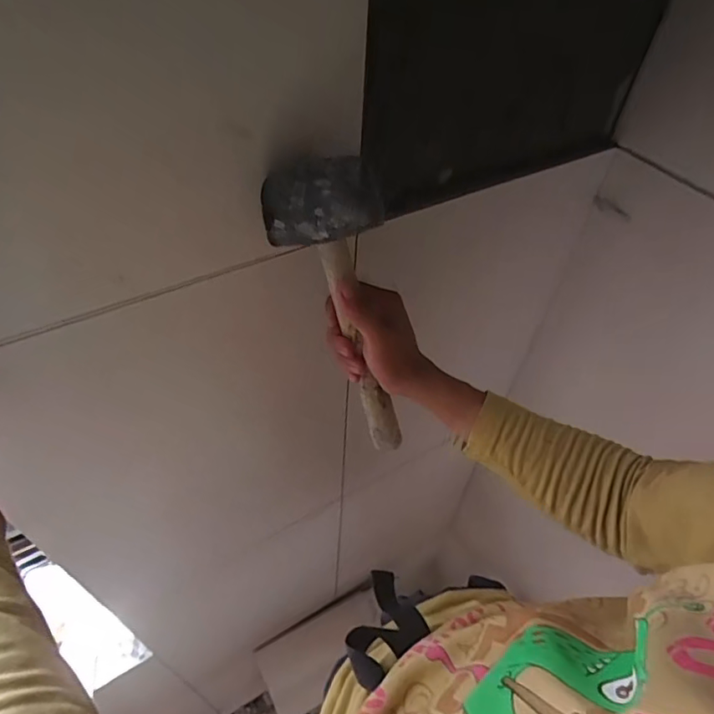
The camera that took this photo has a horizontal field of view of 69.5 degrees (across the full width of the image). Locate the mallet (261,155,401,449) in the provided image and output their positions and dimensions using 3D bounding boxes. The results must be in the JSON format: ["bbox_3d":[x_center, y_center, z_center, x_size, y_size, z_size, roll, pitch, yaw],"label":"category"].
[{"bbox_3d":[-0.003,-0.023,0.483,0.081,0.316,0.047,9,48,24],"label":"mallet"}]

